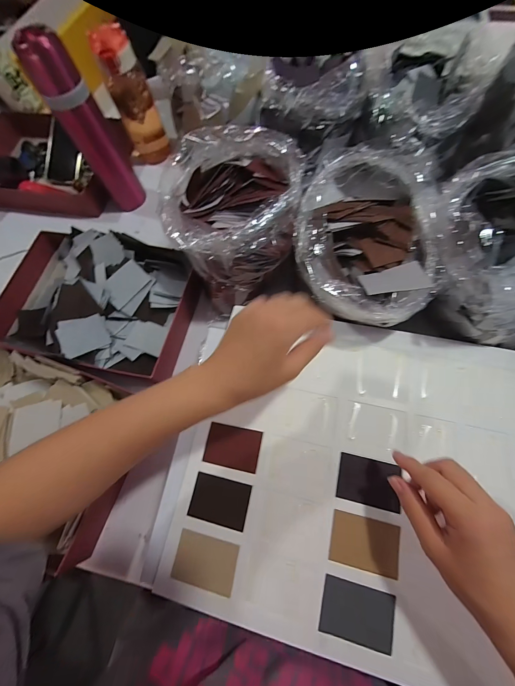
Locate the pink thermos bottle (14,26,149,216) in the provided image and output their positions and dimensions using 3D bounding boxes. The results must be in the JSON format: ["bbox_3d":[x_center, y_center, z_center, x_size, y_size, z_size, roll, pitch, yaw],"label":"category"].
[{"bbox_3d":[-0.263,-0.331,0.462,0.065,0.239,0.056,-29,70,-4],"label":"pink thermos bottle"}]

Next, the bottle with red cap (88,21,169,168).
[{"bbox_3d":[-0.231,-0.444,0.537,0.077,0.205,0.063,-20,70,-1],"label":"bottle with red cap"}]

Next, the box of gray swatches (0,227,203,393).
[{"bbox_3d":[-0.255,-0.064,0.463,0.306,0.068,0.216,14,73,11],"label":"box of gray swatches"}]

